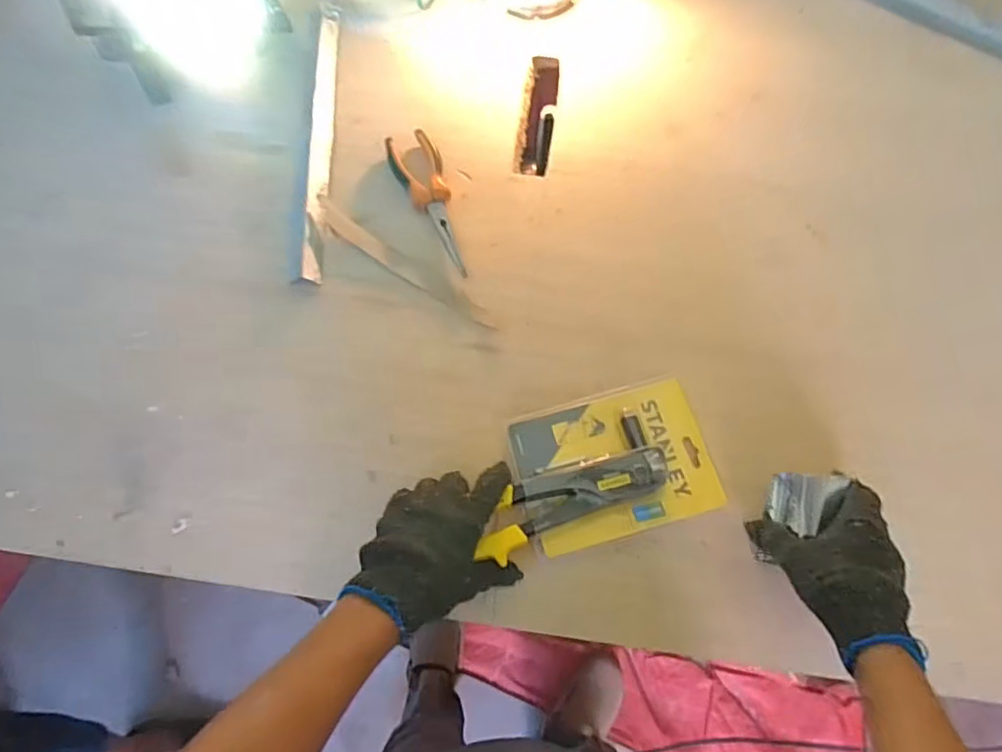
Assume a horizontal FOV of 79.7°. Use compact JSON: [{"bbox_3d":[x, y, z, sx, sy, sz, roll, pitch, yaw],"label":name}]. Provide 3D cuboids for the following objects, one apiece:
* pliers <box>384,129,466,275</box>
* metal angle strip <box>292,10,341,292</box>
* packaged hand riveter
[{"bbox_3d":[-0.071,-0.200,0.670,0.054,0.019,0.188,-26,73,-9],"label":"pliers"},{"bbox_3d":[-0.210,-0.279,0.702,0.028,0.012,0.375,-1,71,0],"label":"metal angle strip"},{"bbox_3d":[0.090,0.086,0.571,0.221,0.045,0.136,-15,72,-5],"label":"packaged hand riveter"}]

